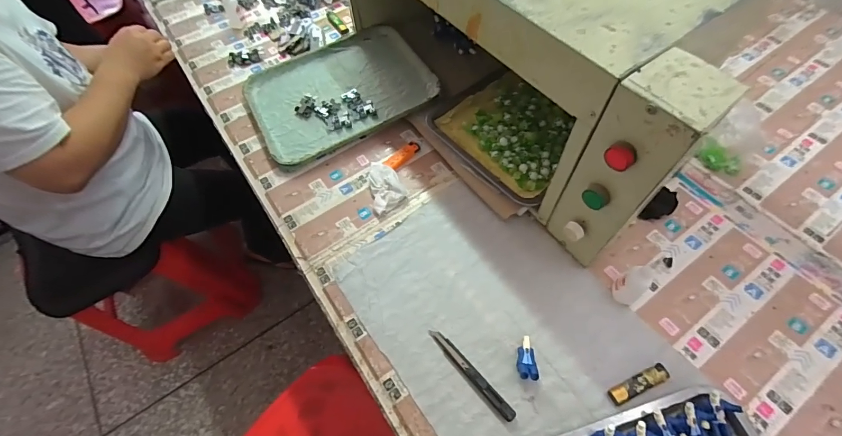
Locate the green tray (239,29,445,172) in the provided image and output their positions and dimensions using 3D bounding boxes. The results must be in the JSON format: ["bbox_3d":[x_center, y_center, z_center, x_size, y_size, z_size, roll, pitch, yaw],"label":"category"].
[{"bbox_3d":[-0.160,-0.258,0.747,0.338,0.023,0.262,-27,63,-11],"label":"green tray"}]

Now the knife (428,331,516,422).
[{"bbox_3d":[0.064,0.202,0.492,0.017,0.009,0.143,-39,66,-17],"label":"knife"}]

